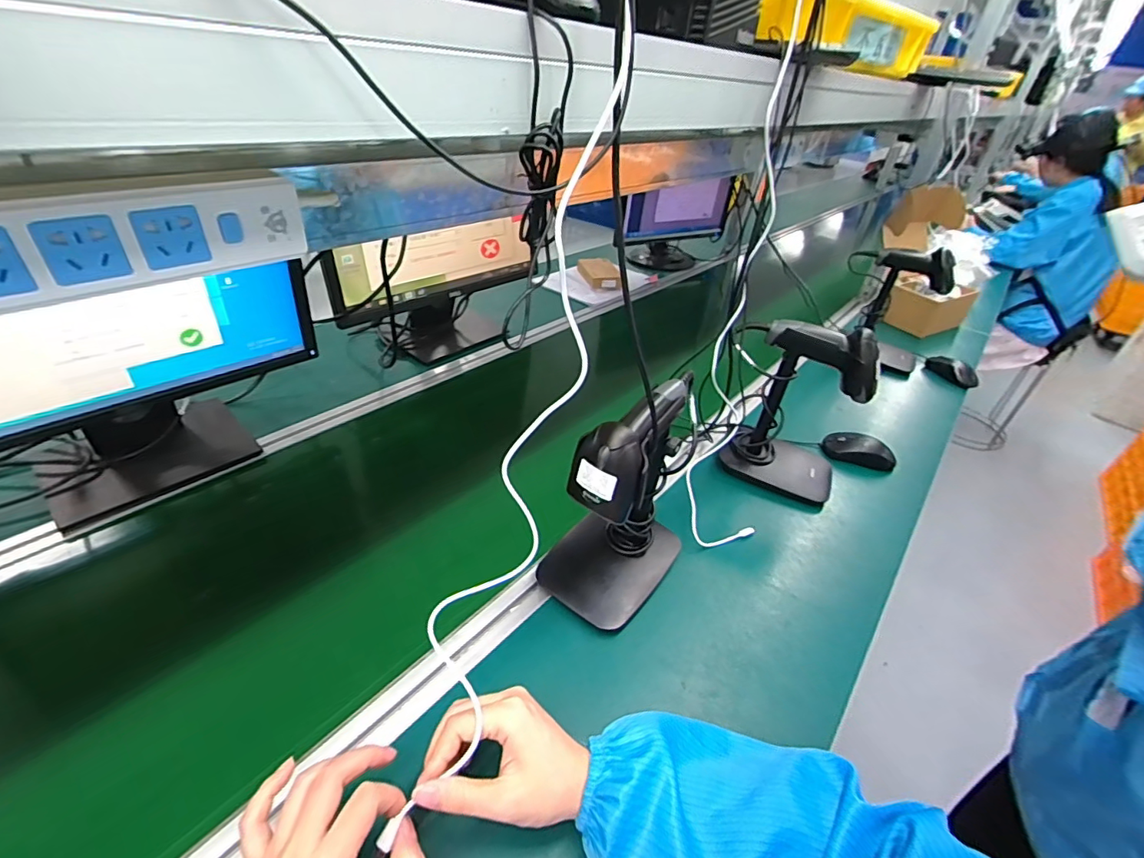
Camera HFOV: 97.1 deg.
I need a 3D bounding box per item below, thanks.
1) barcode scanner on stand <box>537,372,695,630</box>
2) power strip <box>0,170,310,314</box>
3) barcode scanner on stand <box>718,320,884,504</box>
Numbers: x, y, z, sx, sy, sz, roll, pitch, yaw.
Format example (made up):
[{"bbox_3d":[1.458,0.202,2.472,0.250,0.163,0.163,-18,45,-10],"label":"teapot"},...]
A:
[{"bbox_3d":[0.060,0.073,0.543,0.114,0.235,0.166,26,40,24],"label":"barcode scanner on stand"},{"bbox_3d":[-0.258,-0.111,0.289,0.024,0.057,0.198,34,44,32],"label":"power strip"},{"bbox_3d":[0.326,-0.030,0.712,0.159,0.227,0.123,26,40,24],"label":"barcode scanner on stand"}]

